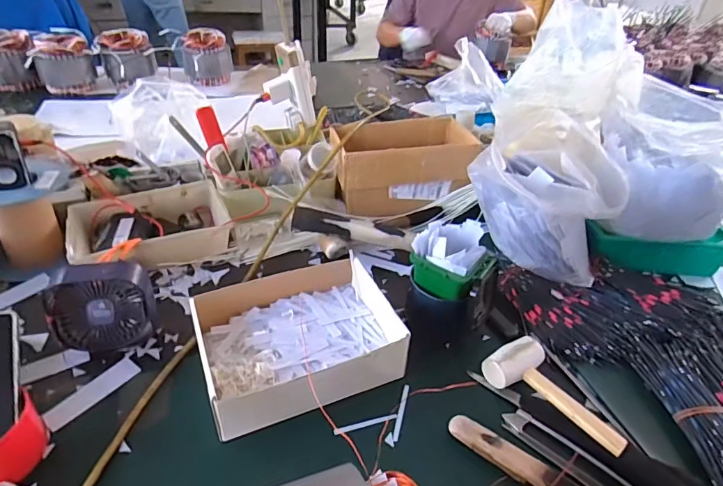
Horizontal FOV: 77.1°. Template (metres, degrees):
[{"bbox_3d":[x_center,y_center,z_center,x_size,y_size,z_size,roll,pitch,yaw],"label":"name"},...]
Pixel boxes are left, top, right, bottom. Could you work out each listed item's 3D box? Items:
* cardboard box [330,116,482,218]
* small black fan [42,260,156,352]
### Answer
[{"bbox_3d":[0.080,-0.159,0.939,0.286,0.148,0.172,-7,38,-15],"label":"cardboard box"},{"bbox_3d":[-0.340,0.083,0.604,0.123,0.103,0.067,-6,38,-14],"label":"small black fan"}]

